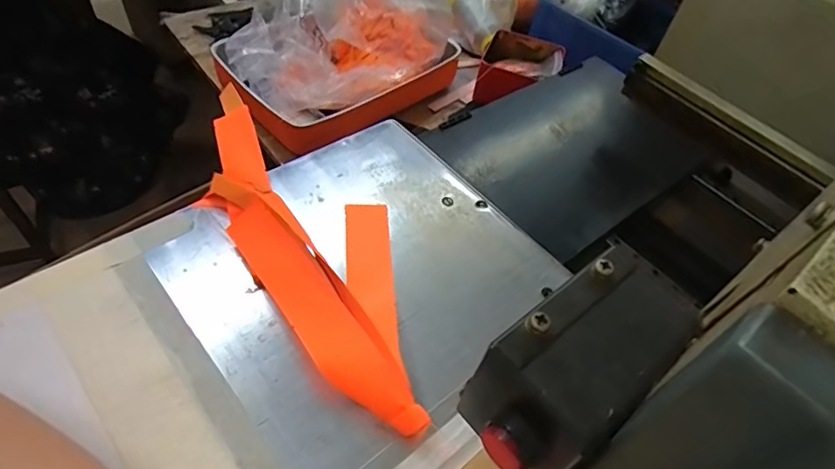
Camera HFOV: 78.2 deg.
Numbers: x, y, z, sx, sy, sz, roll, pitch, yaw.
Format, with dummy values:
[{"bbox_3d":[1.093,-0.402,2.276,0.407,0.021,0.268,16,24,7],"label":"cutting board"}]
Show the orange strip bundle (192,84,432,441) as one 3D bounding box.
[{"bbox_3d":[-0.064,-0.001,0.363,0.115,0.046,0.285,-30,61,-28],"label":"orange strip bundle"}]

